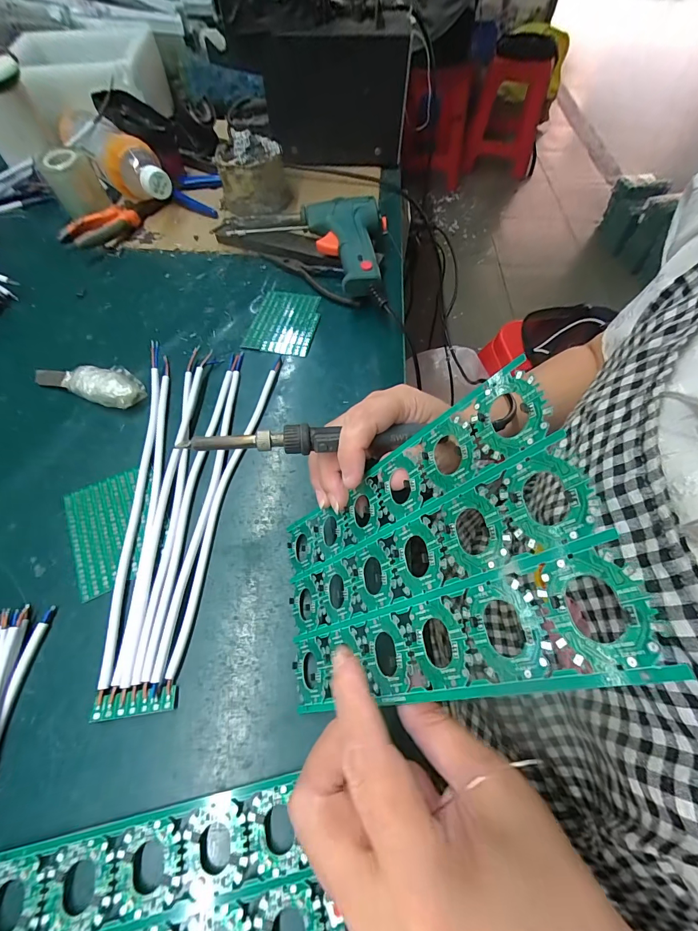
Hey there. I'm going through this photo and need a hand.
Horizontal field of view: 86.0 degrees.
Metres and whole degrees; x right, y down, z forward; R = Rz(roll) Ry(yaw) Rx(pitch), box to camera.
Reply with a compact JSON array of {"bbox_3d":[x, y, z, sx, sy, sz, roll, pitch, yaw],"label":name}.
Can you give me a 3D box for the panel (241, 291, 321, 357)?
[{"bbox_3d":[-0.067,-0.154,0.401,0.066,0.004,0.090,10,61,7],"label":"panel"}]

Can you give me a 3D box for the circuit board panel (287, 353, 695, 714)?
[{"bbox_3d":[0.023,0.052,0.193,0.004,0.195,0.118,14,53,-35],"label":"circuit board panel"}]

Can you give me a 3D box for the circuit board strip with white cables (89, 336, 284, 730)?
[{"bbox_3d":[-0.134,0.021,0.302,0.113,0.009,0.295,1,60,2],"label":"circuit board strip with white cables"}]

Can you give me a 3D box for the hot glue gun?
[{"bbox_3d":[-0.004,-0.232,0.415,0.093,0.052,0.147,-3,60,0],"label":"hot glue gun"}]

